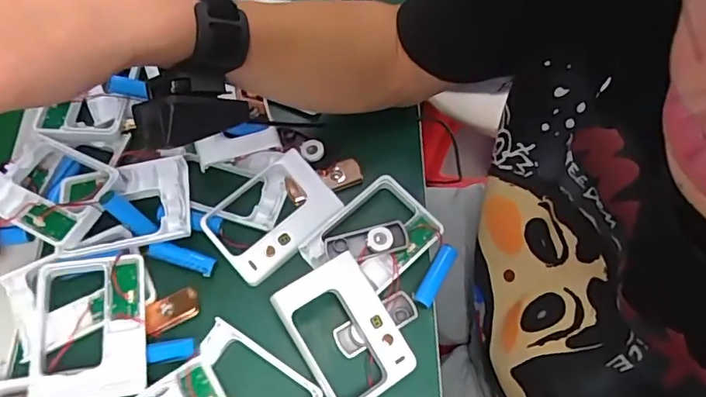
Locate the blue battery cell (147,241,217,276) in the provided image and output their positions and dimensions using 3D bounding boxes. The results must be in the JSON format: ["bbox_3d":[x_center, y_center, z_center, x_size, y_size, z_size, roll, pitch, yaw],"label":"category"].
[{"bbox_3d":[-0.126,0.044,0.393,0.049,0.015,0.013,16,67,4],"label":"blue battery cell"}]

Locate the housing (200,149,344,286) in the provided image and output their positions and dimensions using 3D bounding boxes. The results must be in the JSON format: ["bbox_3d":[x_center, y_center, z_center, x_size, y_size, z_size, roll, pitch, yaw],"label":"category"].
[{"bbox_3d":[-0.060,0.015,0.406,0.093,0.014,0.060,-41,88,-18],"label":"housing"}]

